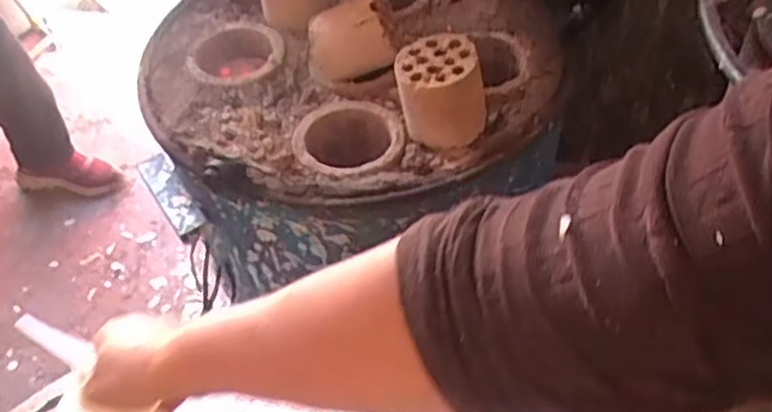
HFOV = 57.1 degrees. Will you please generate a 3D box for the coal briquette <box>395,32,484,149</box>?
[{"bbox_3d":[0.066,-0.135,0.847,0.103,0.105,0.088,6,49,9],"label":"coal briquette"}]

